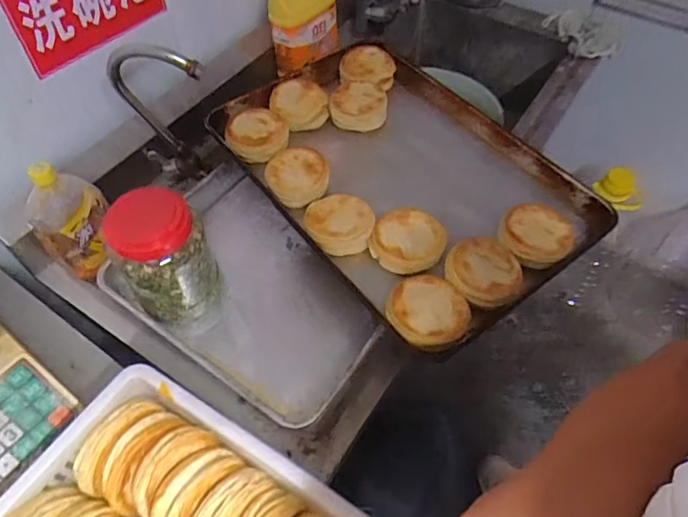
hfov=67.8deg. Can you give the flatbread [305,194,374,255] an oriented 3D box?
[{"bbox_3d":[-0.007,-0.056,0.774,0.102,0.046,0.104,-10,54,-8],"label":"flatbread"}]

